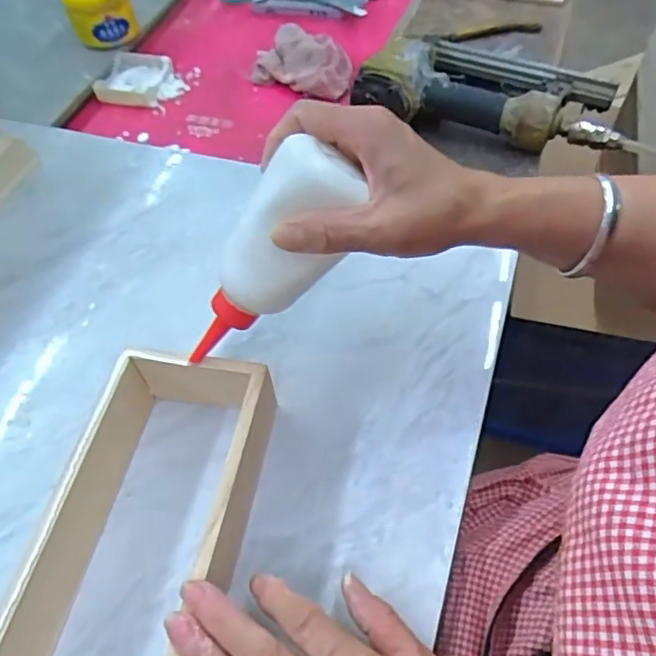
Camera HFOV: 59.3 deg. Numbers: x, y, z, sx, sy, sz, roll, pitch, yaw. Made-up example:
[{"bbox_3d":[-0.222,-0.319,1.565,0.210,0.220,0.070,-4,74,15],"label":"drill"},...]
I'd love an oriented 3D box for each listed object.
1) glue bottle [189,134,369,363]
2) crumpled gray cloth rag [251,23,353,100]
[{"bbox_3d":[-0.039,-0.035,0.335,0.043,0.149,0.048,2,41,-46],"label":"glue bottle"},{"bbox_3d":[-0.033,-0.307,0.664,0.134,0.043,0.067,28,62,22],"label":"crumpled gray cloth rag"}]

